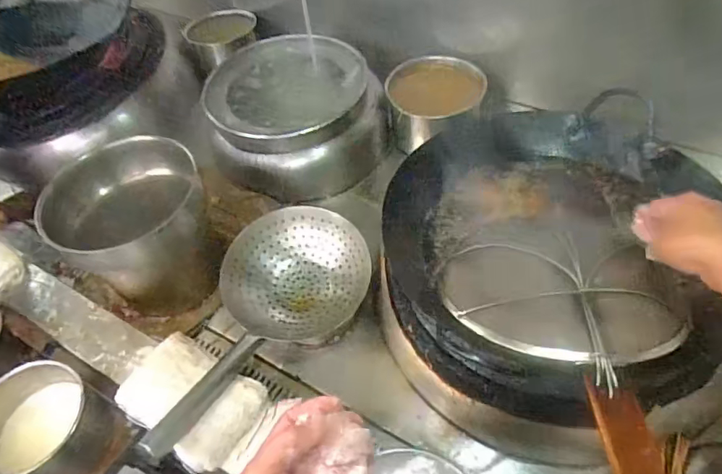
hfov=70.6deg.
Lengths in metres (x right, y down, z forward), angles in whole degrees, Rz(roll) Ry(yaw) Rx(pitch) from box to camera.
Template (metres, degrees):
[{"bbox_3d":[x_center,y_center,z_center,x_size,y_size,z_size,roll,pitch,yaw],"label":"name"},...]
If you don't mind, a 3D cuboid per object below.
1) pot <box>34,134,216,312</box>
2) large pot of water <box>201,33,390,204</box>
[{"bbox_3d":[-0.331,-0.006,0.789,0.193,0.210,0.191,26,57,25],"label":"pot"},{"bbox_3d":[-0.136,-0.233,0.990,0.288,0.195,0.286,-3,50,3],"label":"large pot of water"}]

